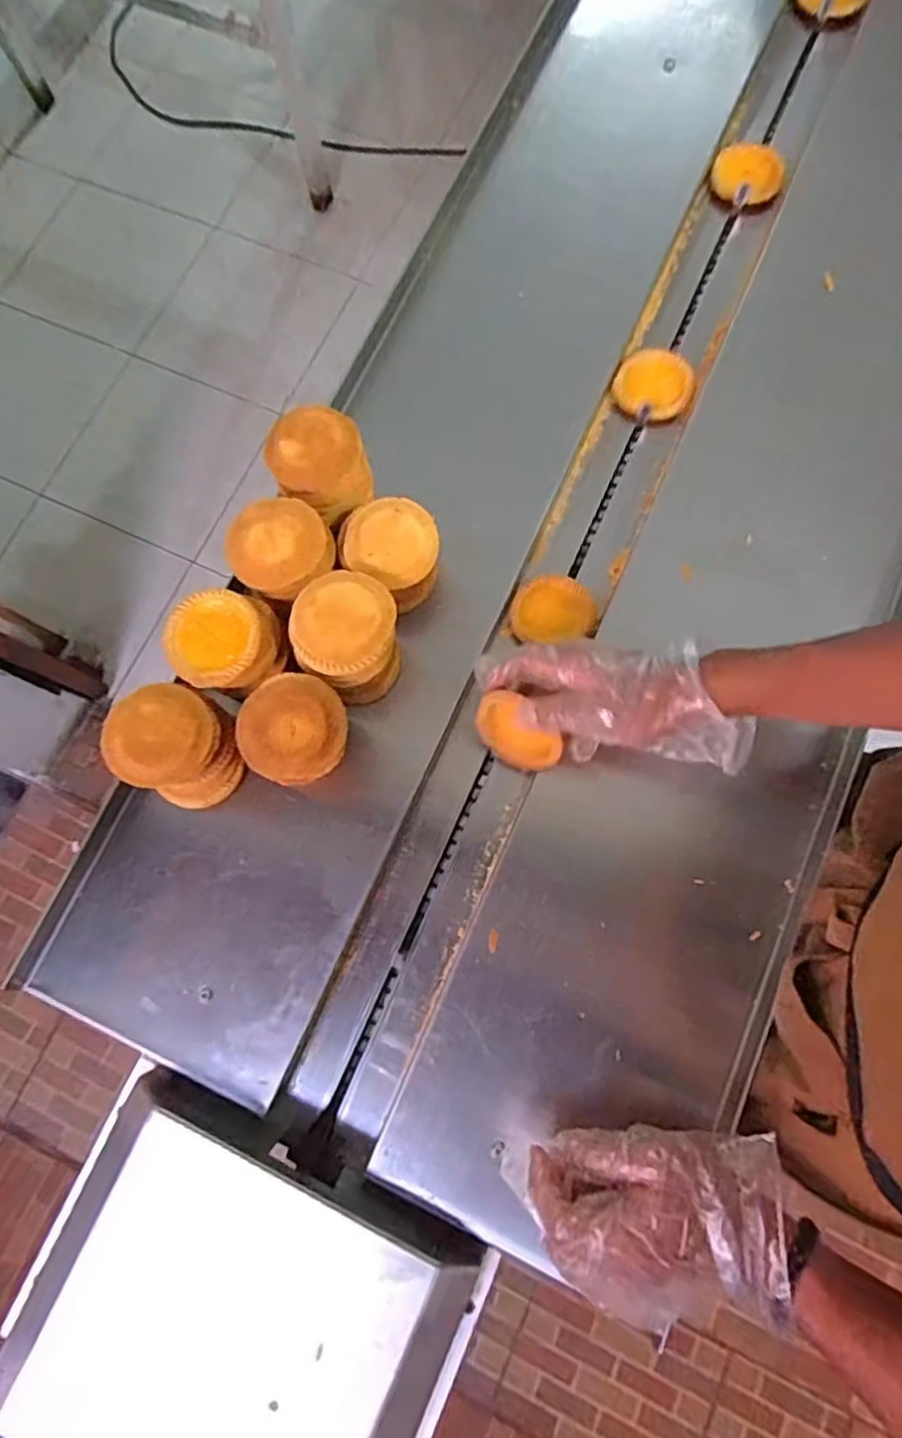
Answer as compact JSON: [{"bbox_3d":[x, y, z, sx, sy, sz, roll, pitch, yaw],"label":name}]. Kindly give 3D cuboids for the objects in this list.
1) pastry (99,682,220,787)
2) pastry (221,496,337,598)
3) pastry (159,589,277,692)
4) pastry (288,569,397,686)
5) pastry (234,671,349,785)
[{"bbox_3d":[-0.204,0.010,0.476,0.073,0.020,0.073,7,69,-17],"label":"pastry"},{"bbox_3d":[-0.126,-0.126,0.493,0.071,0.023,0.071,0,77,2],"label":"pastry"},{"bbox_3d":[-0.167,-0.056,0.497,0.075,0.022,0.072,0,77,2],"label":"pastry"},{"bbox_3d":[-0.076,-0.068,0.490,0.071,0.019,0.079,16,78,5],"label":"pastry"},{"bbox_3d":[-0.109,0.005,0.478,0.072,0.019,0.074,25,65,-9],"label":"pastry"}]

